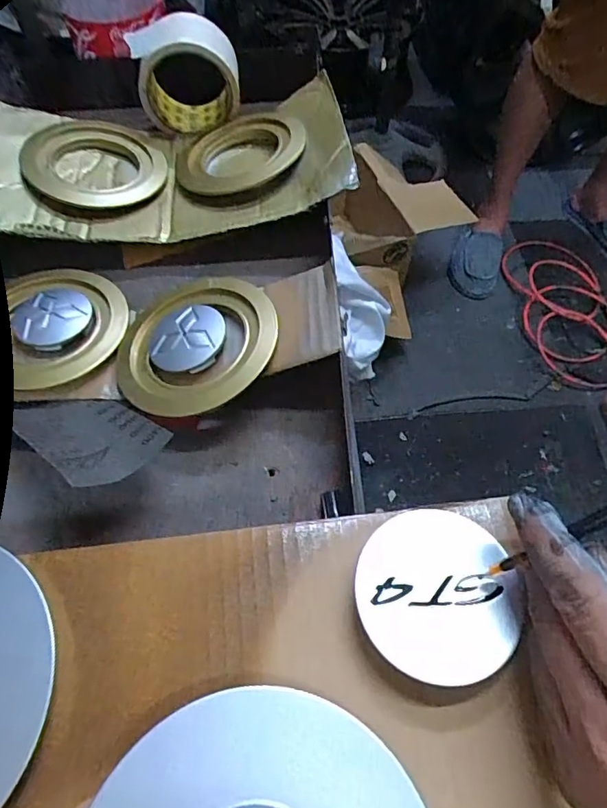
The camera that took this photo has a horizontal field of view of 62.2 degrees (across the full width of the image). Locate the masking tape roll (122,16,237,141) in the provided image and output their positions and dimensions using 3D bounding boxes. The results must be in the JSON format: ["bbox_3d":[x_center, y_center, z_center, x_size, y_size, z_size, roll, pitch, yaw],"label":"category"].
[{"bbox_3d":[-0.108,-0.306,0.471,0.094,0.085,0.052,-7,56,-7],"label":"masking tape roll"}]

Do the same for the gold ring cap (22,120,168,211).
[{"bbox_3d":[-0.181,-0.211,0.442,0.114,0.028,0.110,1,56,-1],"label":"gold ring cap"}]

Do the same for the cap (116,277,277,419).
[{"bbox_3d":[-0.077,-0.047,0.358,0.110,0.027,0.121,1,58,-1],"label":"cap"}]

